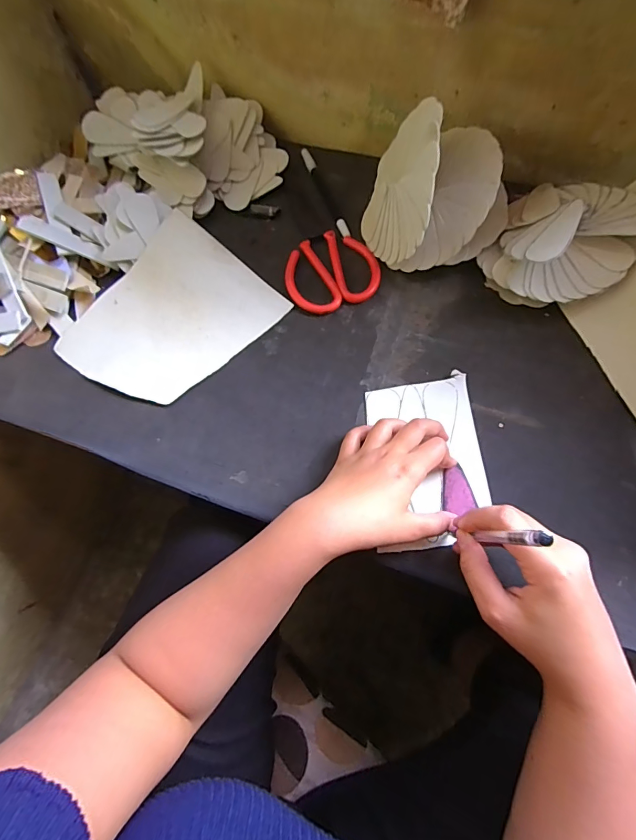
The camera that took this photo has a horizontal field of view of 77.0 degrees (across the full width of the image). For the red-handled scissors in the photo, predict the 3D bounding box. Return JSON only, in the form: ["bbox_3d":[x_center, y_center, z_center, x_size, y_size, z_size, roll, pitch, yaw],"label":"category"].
[{"bbox_3d":[-0.003,-0.220,0.459,0.099,0.005,0.217,-17,72,-3],"label":"red-handled scissors"}]

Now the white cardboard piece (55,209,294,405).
[{"bbox_3d":[-0.158,-0.108,0.419,0.166,0.019,0.193,39,77,14],"label":"white cardboard piece"}]

